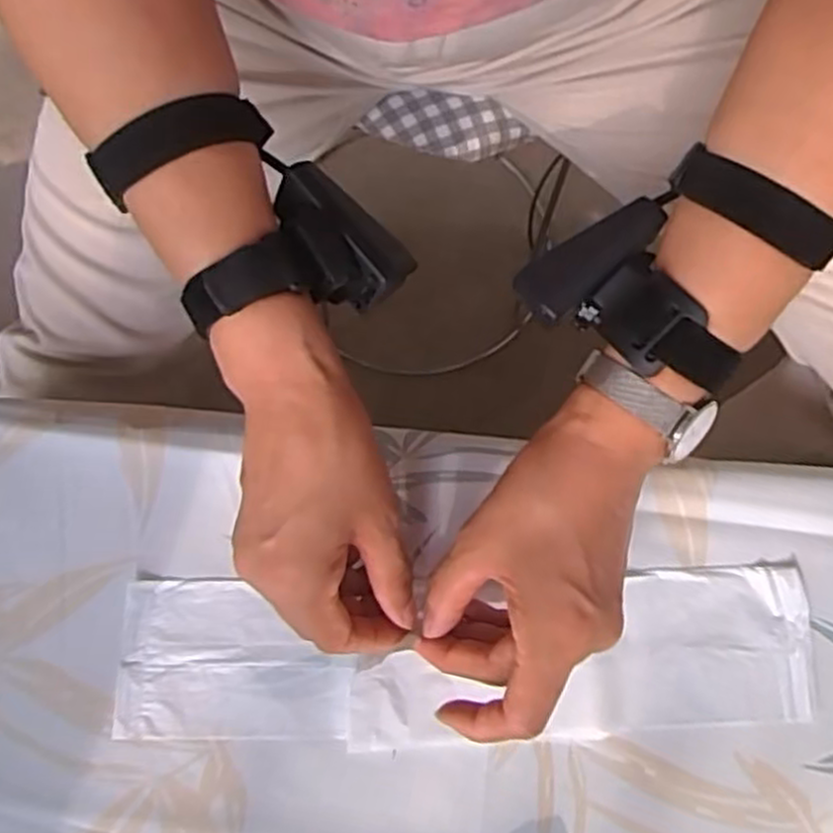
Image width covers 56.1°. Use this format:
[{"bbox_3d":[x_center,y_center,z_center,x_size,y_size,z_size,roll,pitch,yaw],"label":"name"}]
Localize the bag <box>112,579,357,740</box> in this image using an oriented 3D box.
[{"bbox_3d":[-0.094,0.125,0.404,0.116,0.006,0.077,1,74,-3],"label":"bag"}]

